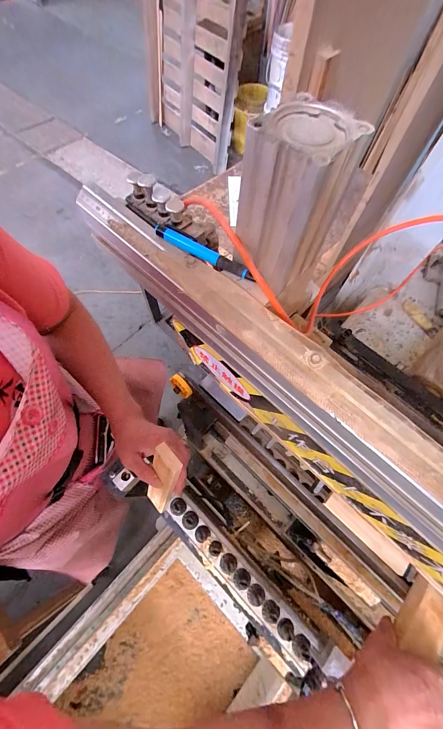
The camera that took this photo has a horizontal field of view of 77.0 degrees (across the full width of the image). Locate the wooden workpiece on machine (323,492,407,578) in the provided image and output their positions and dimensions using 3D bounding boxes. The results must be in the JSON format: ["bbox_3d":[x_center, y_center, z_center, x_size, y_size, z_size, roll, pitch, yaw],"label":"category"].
[{"bbox_3d":[0.208,0.241,0.401,0.128,0.023,0.020,41,70,16],"label":"wooden workpiece on machine"}]

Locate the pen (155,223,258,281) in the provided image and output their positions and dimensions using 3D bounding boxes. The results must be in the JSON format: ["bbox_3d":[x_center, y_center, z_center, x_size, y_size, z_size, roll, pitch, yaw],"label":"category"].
[{"bbox_3d":[-0.020,-0.114,0.284,0.115,0.012,0.011,27,67,10],"label":"pen"}]

